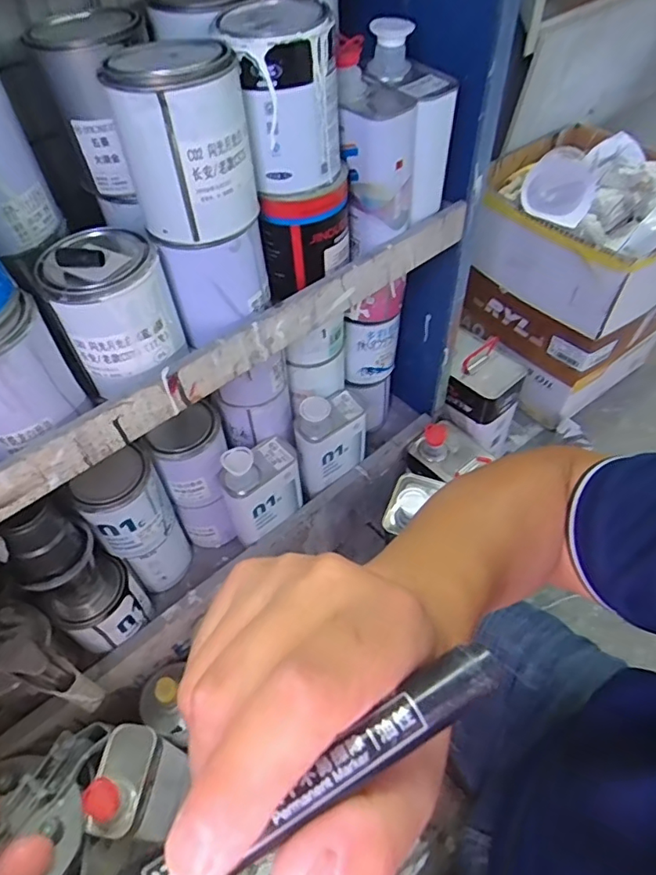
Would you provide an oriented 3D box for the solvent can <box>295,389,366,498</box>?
[{"bbox_3d":[0.008,0.008,0.874,0.065,0.205,0.121,33,60,27],"label":"solvent can"}]

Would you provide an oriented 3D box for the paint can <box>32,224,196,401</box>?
[{"bbox_3d":[-0.198,-0.120,0.525,0.101,0.129,0.101,-2,51,2],"label":"paint can"}]

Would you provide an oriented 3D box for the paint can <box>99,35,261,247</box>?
[{"bbox_3d":[-0.116,-0.245,0.463,0.088,0.131,0.088,-2,51,2],"label":"paint can"}]

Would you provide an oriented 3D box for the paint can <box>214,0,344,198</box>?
[{"bbox_3d":[-0.040,-0.311,0.507,0.100,0.136,0.086,-3,51,1],"label":"paint can"}]

